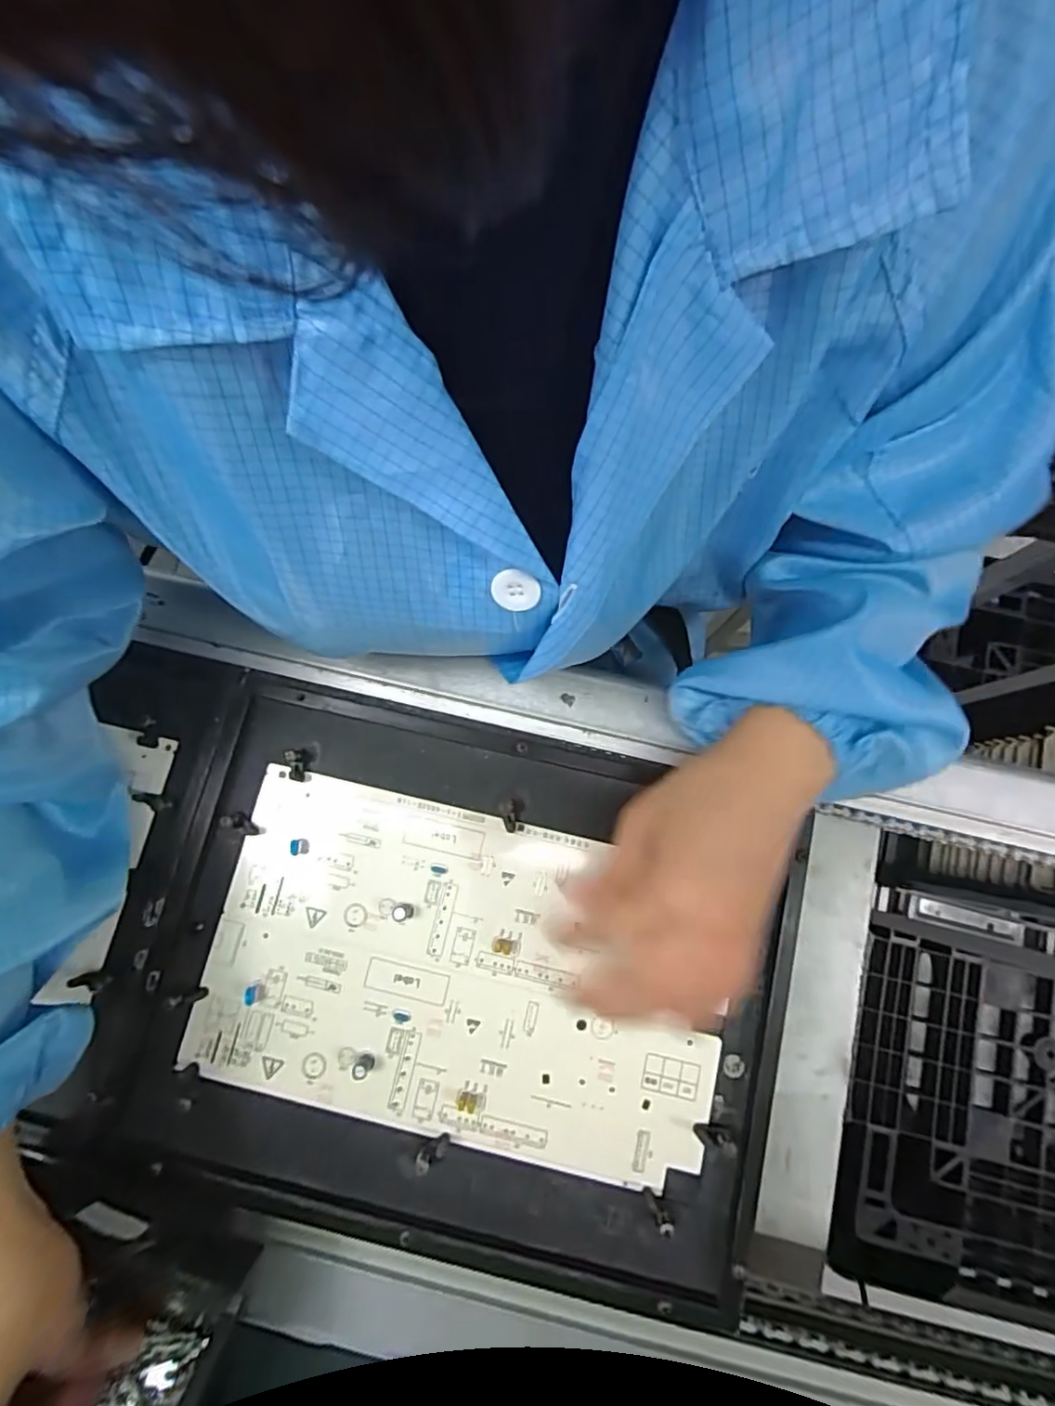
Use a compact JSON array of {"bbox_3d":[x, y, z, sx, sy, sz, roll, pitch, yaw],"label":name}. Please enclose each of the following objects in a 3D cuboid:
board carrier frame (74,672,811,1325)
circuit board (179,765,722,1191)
[{"bbox_3d":[-0.036,0.148,0.346,0.344,0.017,0.267,14,79,3],"label":"board carrier frame"},{"bbox_3d":[-0.036,0.153,0.348,0.283,0.005,0.174,13,79,3],"label":"circuit board"}]

